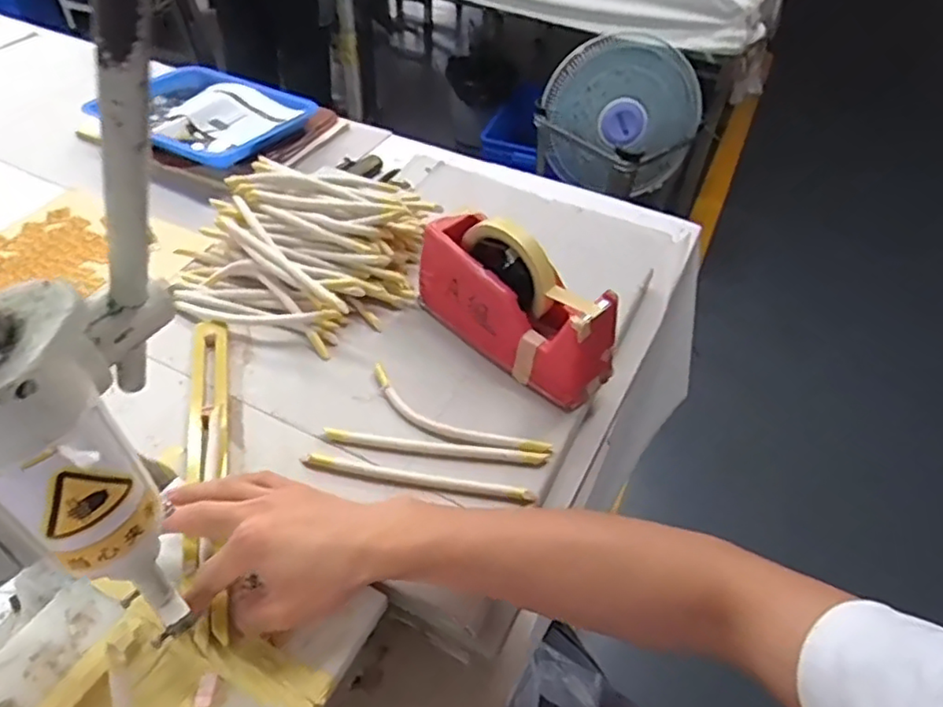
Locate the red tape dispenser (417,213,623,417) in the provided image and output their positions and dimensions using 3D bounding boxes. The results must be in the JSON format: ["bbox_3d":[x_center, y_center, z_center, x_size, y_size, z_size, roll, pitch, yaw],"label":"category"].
[{"bbox_3d":[0.037,-0.054,0.583,0.206,0.120,0.063,33,53,25],"label":"red tape dispenser"}]

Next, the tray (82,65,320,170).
[{"bbox_3d":[-0.406,-0.362,0.954,0.269,0.034,0.214,24,50,18],"label":"tray"}]

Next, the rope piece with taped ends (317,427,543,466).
[{"bbox_3d":[-0.030,0.080,0.527,0.184,0.009,0.018,6,46,2],"label":"rope piece with taped ends"}]

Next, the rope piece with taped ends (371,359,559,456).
[{"bbox_3d":[-0.019,0.056,0.546,0.176,0.010,0.040,23,49,17],"label":"rope piece with taped ends"}]

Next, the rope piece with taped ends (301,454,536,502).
[{"bbox_3d":[-0.045,0.100,0.507,0.187,0.010,0.012,10,47,5],"label":"rope piece with taped ends"}]

